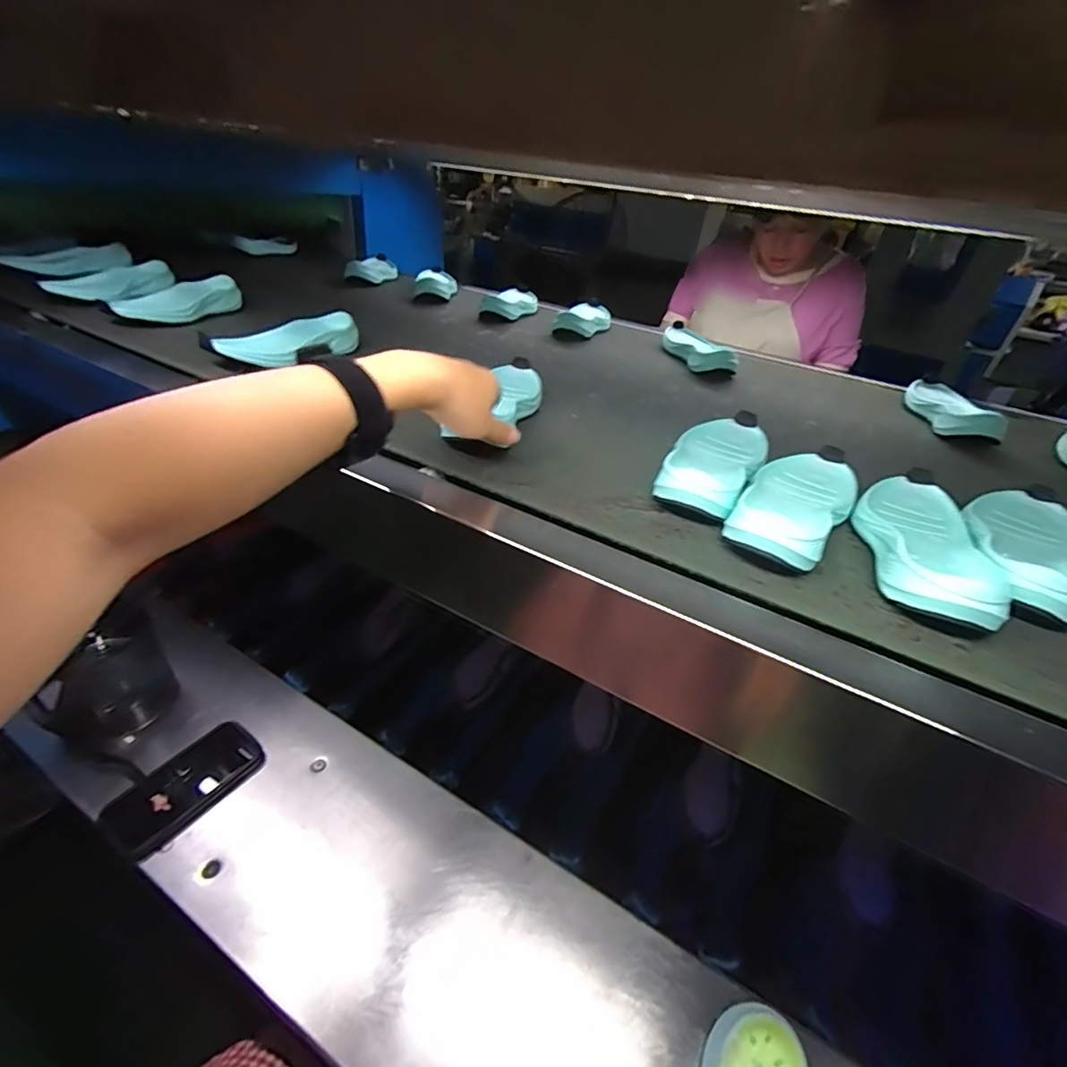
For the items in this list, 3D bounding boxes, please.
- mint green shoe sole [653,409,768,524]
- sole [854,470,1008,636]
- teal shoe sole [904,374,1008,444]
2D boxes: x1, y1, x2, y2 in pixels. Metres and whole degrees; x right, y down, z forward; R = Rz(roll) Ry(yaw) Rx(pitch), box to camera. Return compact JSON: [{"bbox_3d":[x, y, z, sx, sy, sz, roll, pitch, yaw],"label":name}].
[{"bbox_3d":[0.175,-0.071,0.479,0.074,0.035,0.193,22,37,21],"label":"mint green shoe sole"},{"bbox_3d":[0.309,-0.002,0.403,0.078,0.035,0.205,20,36,18],"label":"sole"},{"bbox_3d":[0.591,-0.183,0.714,0.087,0.037,0.197,16,35,12],"label":"teal shoe sole"}]

